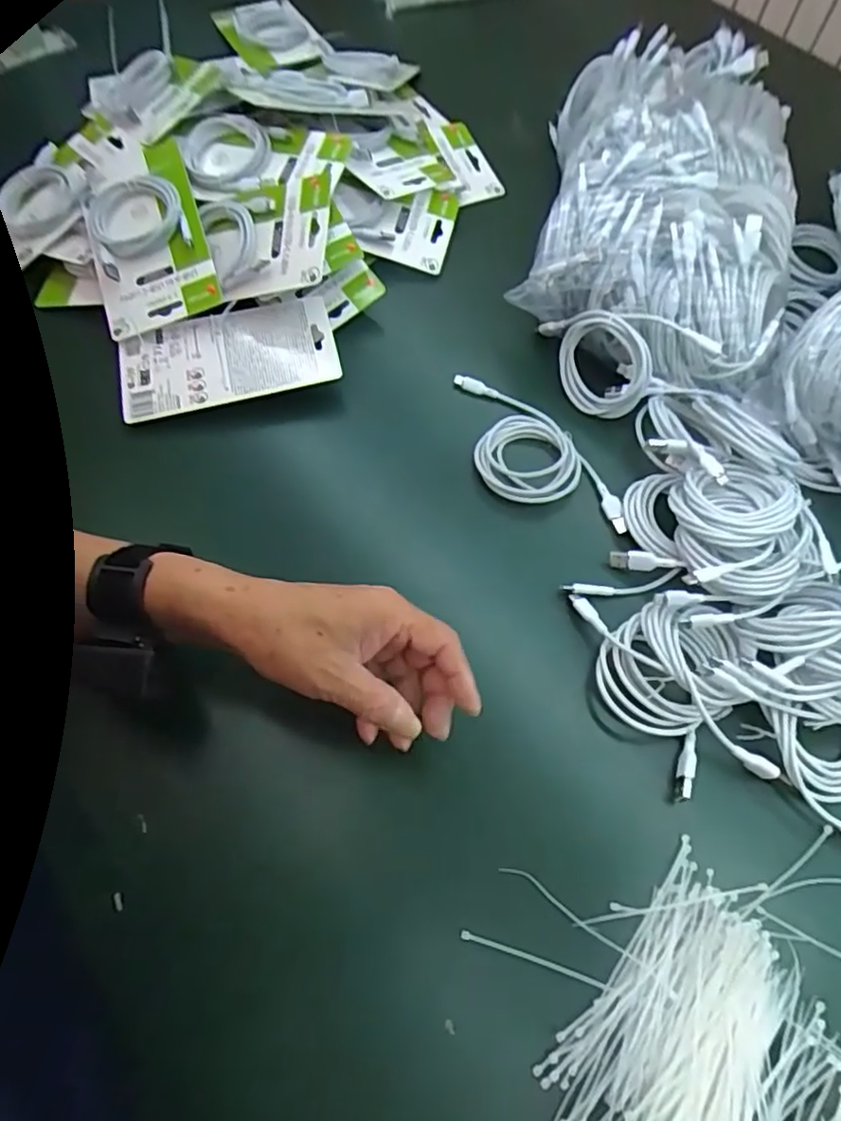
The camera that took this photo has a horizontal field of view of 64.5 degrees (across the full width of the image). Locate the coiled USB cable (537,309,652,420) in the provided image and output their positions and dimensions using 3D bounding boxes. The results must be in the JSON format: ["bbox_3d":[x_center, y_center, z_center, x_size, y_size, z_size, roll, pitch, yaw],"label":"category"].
[{"bbox_3d":[0.150,-0.170,0.586,0.031,0.090,0.098,-32,21,-35],"label":"coiled USB cable"}]

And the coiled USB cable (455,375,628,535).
[{"bbox_3d":[0.089,-0.089,0.559,0.087,0.017,0.193,-37,71,-19],"label":"coiled USB cable"}]

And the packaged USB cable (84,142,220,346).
[{"bbox_3d":[-0.240,-0.283,0.581,0.098,0.021,0.173,-19,79,3],"label":"packaged USB cable"}]

